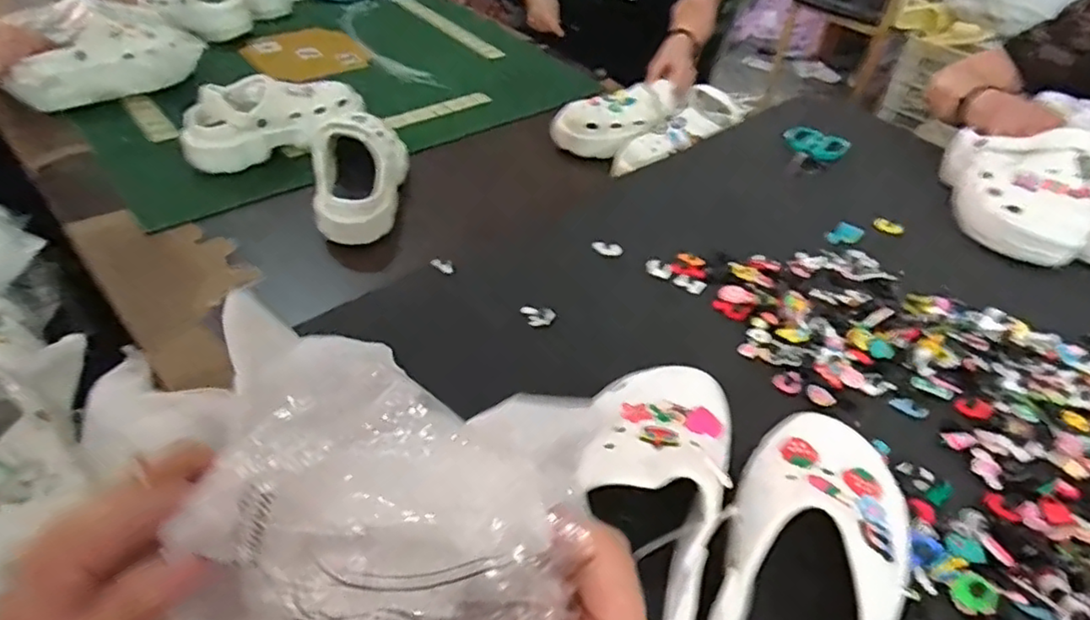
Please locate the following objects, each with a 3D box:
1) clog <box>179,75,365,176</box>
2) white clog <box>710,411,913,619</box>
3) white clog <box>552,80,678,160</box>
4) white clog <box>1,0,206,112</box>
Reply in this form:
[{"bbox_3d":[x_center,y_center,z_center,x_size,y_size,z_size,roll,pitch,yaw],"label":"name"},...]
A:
[{"bbox_3d":[-0.415,-0.293,1.000,0.277,0.104,0.098,-22,49,-26],"label":"clog"},{"bbox_3d":[0.165,0.174,0.410,0.106,0.098,0.249,21,45,16],"label":"white clog"},{"bbox_3d":[0.114,-0.319,1.090,0.206,0.079,0.078,-16,43,7],"label":"white clog"},{"bbox_3d":[-0.725,-0.421,1.060,0.146,0.123,0.283,32,49,26],"label":"white clog"}]

